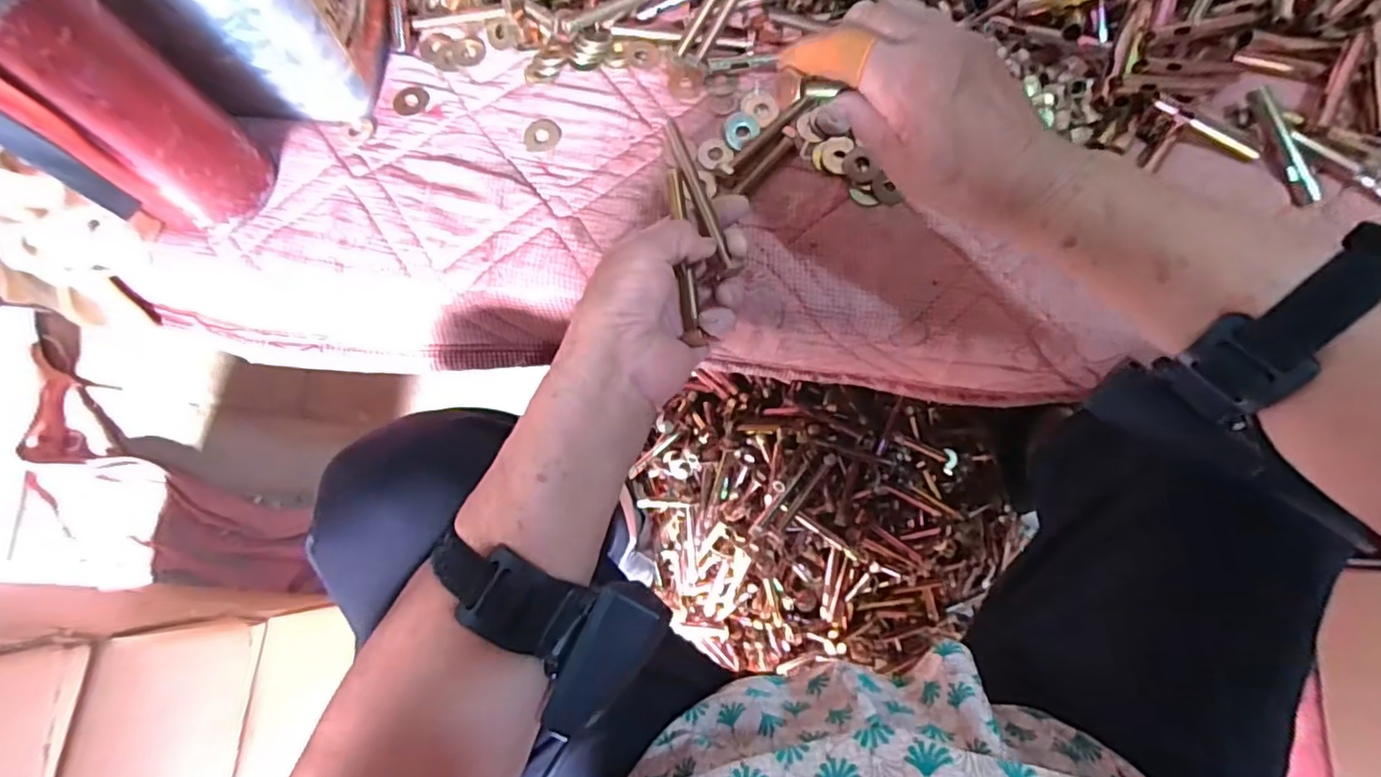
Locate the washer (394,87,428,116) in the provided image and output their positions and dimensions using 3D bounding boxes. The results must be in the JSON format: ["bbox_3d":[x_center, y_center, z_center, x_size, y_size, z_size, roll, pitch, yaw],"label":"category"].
[{"bbox_3d":[-0.202,-0.207,0.421,0.023,0.004,0.023,0,77,0],"label":"washer"}]

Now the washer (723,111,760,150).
[{"bbox_3d":[0.035,-0.181,0.413,0.023,0.004,0.024,0,77,0],"label":"washer"}]

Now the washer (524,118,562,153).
[{"bbox_3d":[-0.104,-0.176,0.408,0.024,0.004,0.027,27,79,5],"label":"washer"}]

